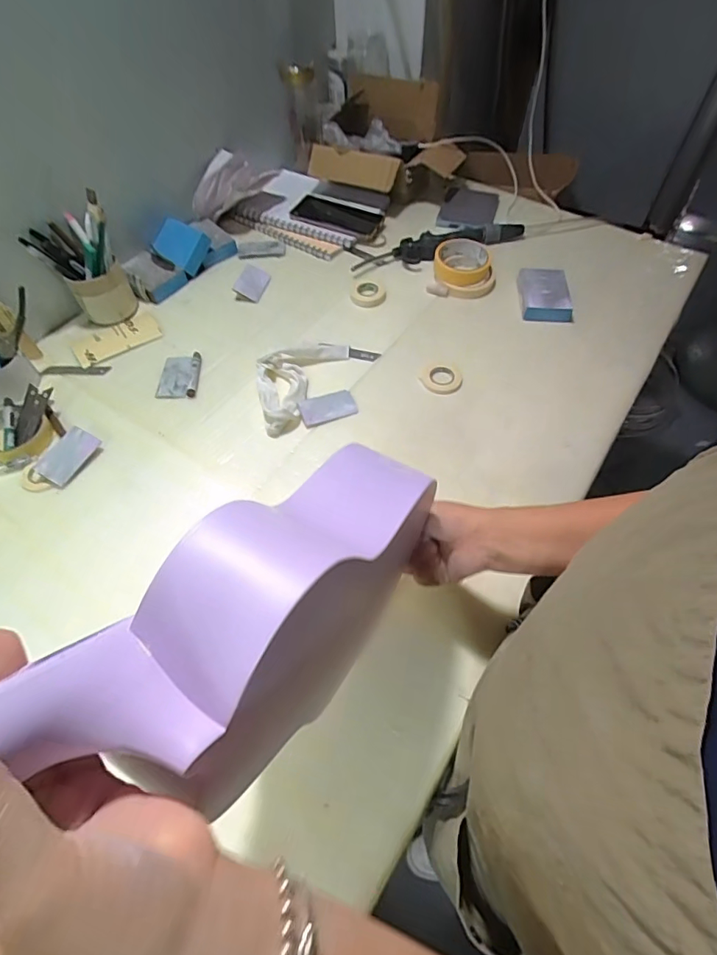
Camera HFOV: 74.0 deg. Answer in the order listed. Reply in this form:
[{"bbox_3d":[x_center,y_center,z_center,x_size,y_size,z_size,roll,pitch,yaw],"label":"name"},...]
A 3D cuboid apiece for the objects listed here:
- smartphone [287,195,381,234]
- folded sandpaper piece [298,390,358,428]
[{"bbox_3d":[-0.036,-0.460,0.830,0.148,0.012,0.065,20,61,13],"label":"smartphone"},{"bbox_3d":[-0.040,-0.094,0.632,0.073,0.012,0.042,-20,60,-11],"label":"folded sandpaper piece"}]

